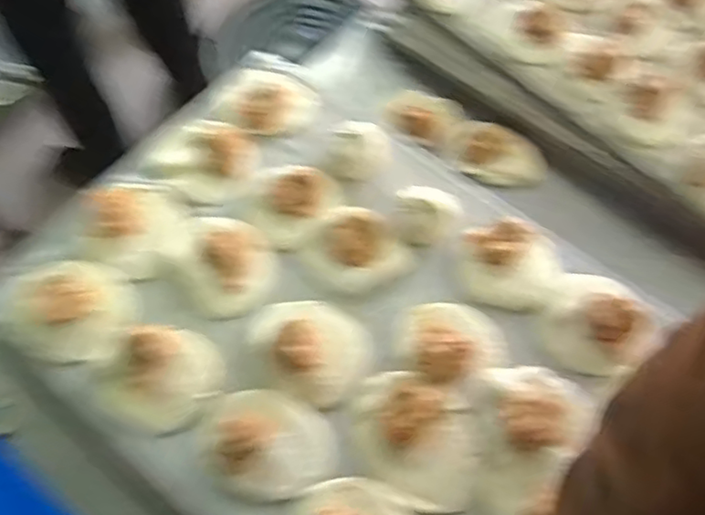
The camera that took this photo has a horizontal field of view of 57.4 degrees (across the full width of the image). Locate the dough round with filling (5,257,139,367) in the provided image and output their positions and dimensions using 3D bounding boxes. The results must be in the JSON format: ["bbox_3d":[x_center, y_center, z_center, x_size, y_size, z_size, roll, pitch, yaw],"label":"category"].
[{"bbox_3d":[-0.252,0.039,0.568,0.107,0.033,0.100,0,62,-1],"label":"dough round with filling"}]

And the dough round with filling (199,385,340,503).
[{"bbox_3d":[-0.071,0.148,0.521,0.110,0.030,0.085,19,64,9],"label":"dough round with filling"}]

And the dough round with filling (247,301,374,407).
[{"bbox_3d":[-0.036,0.072,0.560,0.107,0.029,0.086,41,69,18],"label":"dough round with filling"}]

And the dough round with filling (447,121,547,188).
[{"bbox_3d":[0.175,-0.125,0.775,0.114,0.023,0.072,21,64,10],"label":"dough round with filling"}]

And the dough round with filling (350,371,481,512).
[{"bbox_3d":[0.054,0.147,0.535,0.115,0.017,0.092,26,65,12],"label":"dough round with filling"}]

